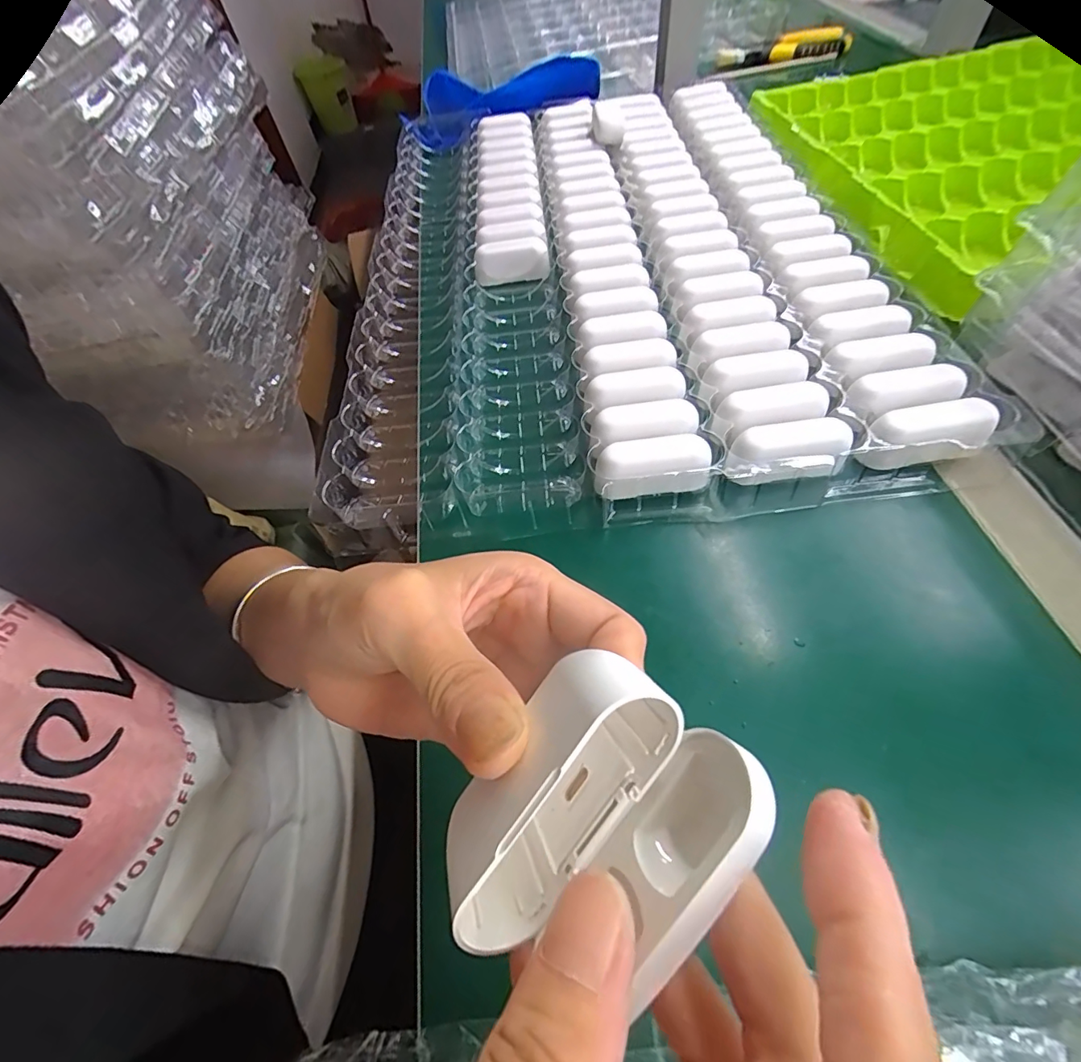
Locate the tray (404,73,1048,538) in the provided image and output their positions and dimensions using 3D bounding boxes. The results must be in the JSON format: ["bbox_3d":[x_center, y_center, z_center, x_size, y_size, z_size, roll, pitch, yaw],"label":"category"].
[{"bbox_3d":[0.055,-0.239,0.407,0.325,0.075,0.546,-10,57,0],"label":"tray"}]

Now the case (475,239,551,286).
[{"bbox_3d":[-0.024,-0.229,0.411,0.063,0.029,0.026,-2,57,6],"label":"case"}]

